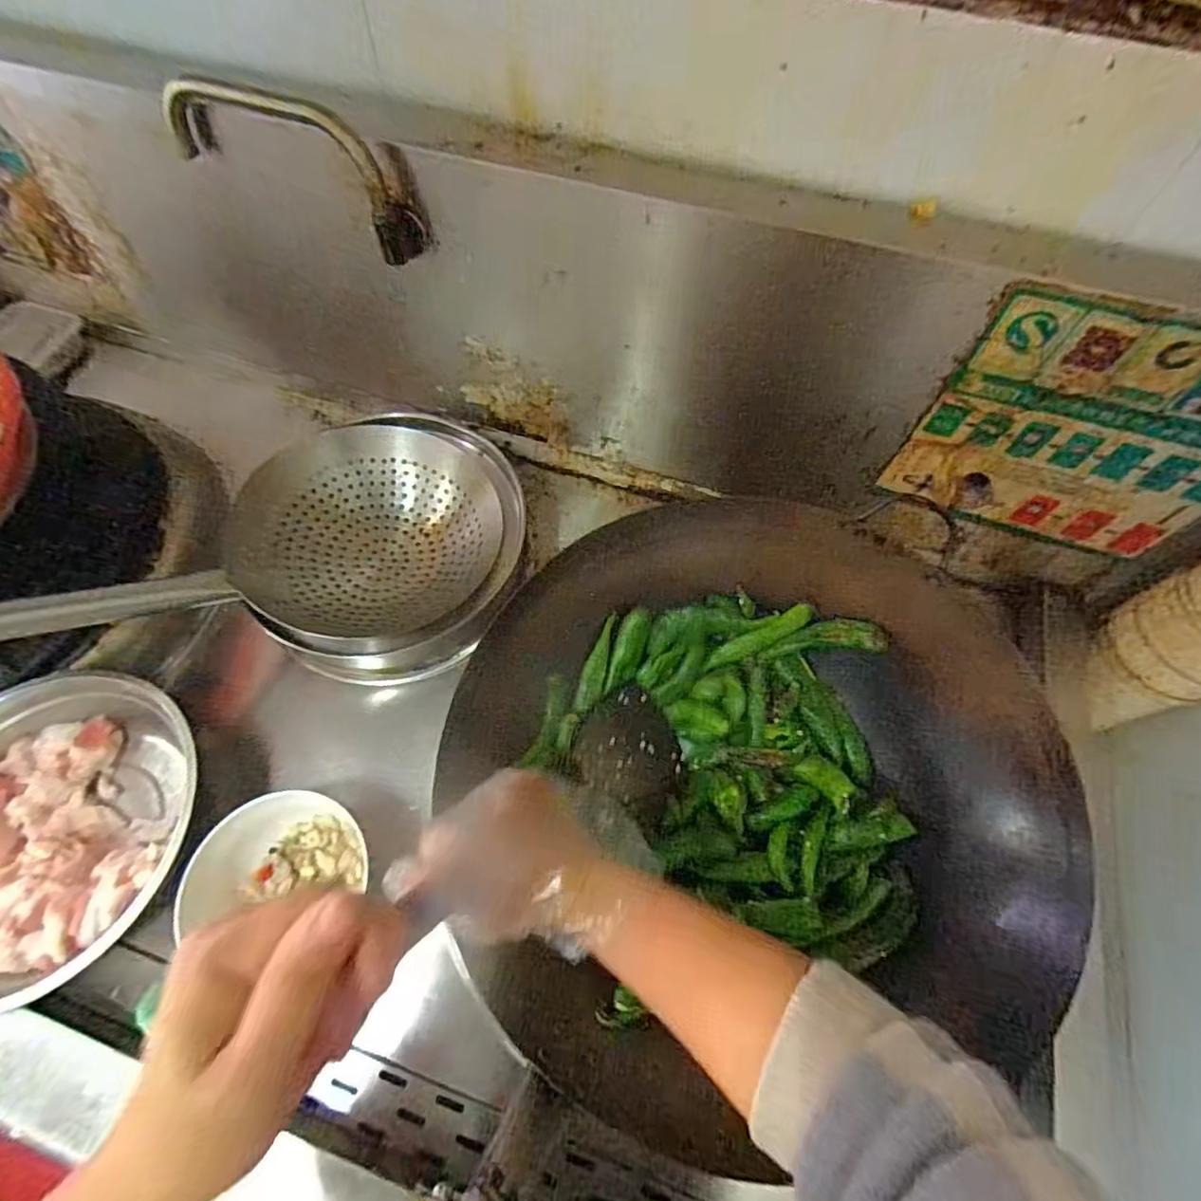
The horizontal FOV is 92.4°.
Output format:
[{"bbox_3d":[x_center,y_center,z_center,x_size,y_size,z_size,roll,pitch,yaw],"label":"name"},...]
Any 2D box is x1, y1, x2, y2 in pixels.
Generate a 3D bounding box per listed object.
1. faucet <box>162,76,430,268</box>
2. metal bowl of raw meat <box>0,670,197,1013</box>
[{"bbox_3d":[-0.262,-0.369,0.493,0.216,0.114,0.044,19,64,8],"label":"faucet"},{"bbox_3d":[-0.490,0.206,0.515,0.265,0.076,0.262,25,65,11],"label":"metal bowl of raw meat"}]

